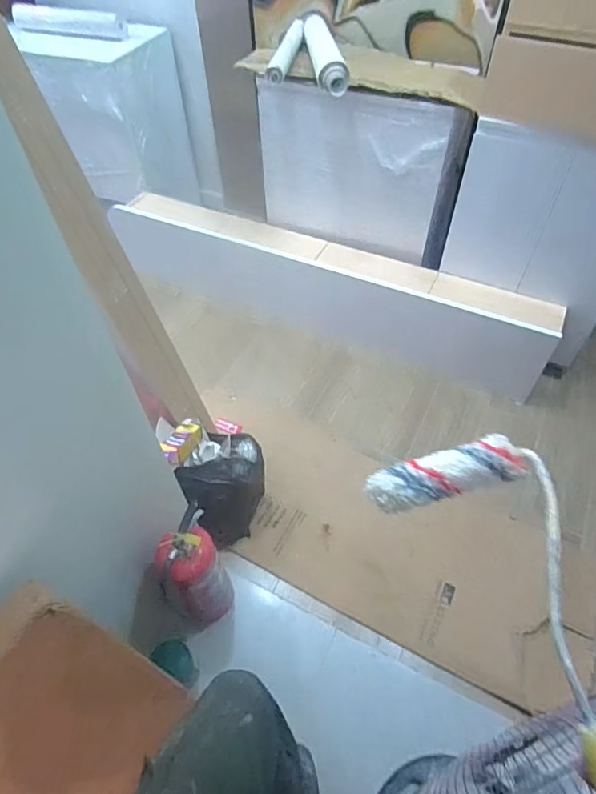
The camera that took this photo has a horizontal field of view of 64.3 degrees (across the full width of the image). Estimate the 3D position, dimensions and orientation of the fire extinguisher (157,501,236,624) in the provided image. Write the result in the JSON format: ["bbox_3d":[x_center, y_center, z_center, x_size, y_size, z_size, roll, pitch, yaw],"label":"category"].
[{"bbox_3d":[-0.267,0.475,1.268,0.138,0.469,0.181,-17,54,-11],"label":"fire extinguisher"}]

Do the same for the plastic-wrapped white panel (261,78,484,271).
[{"bbox_3d":[0.206,-0.811,1.759,0.757,0.576,0.053,20,56,16],"label":"plastic-wrapped white panel"}]

